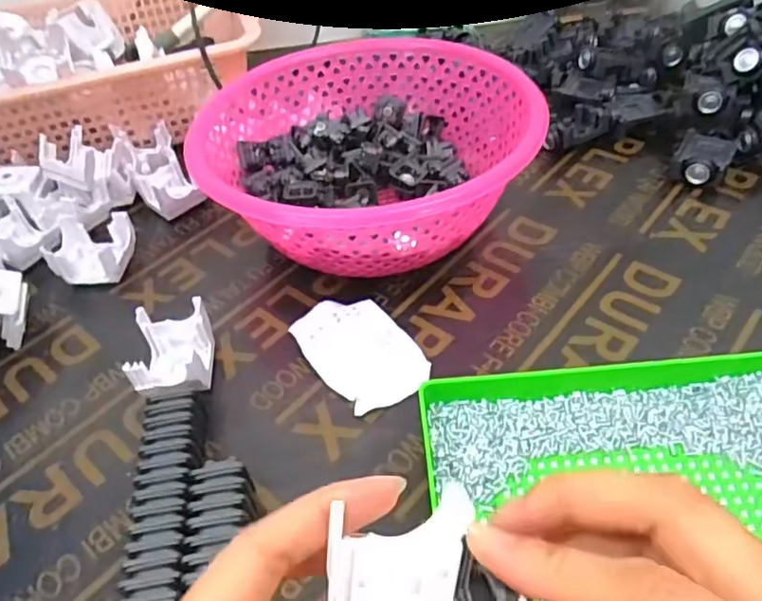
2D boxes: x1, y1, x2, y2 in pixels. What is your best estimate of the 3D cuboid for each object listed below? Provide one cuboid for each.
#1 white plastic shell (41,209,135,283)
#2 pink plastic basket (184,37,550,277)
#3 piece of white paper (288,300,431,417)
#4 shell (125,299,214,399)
[{"bbox_3d":[-0.230,-0.039,0.488,0.061,0.038,0.046,-1,45,6],"label":"white plastic shell"},{"bbox_3d":[-0.006,-0.108,0.487,0.244,0.097,0.223,16,49,21],"label":"pink plastic basket"},{"bbox_3d":[-0.012,0.032,0.403,0.060,0.020,0.085,-31,49,-22],"label":"piece of white paper"},{"bbox_3d":[-0.138,0.037,0.400,0.051,0.039,0.067,-7,45,0],"label":"shell"}]

